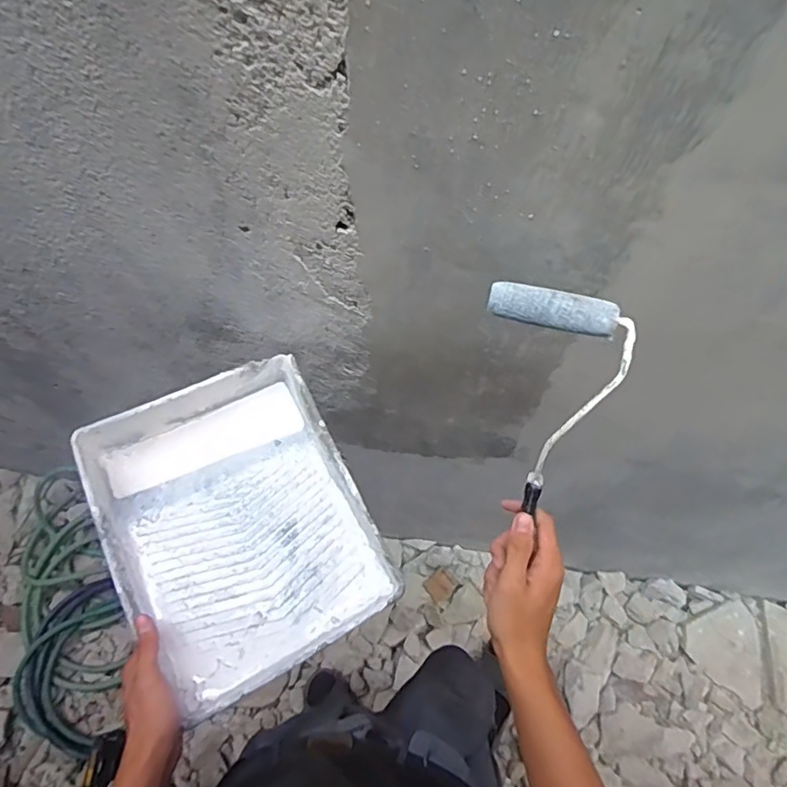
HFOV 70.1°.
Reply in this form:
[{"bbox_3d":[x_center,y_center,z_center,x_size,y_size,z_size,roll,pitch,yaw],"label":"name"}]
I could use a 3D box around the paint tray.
[{"bbox_3d":[-0.186,0.152,0.673,0.274,0.072,0.353,-24,66,-14],"label":"paint tray"}]

